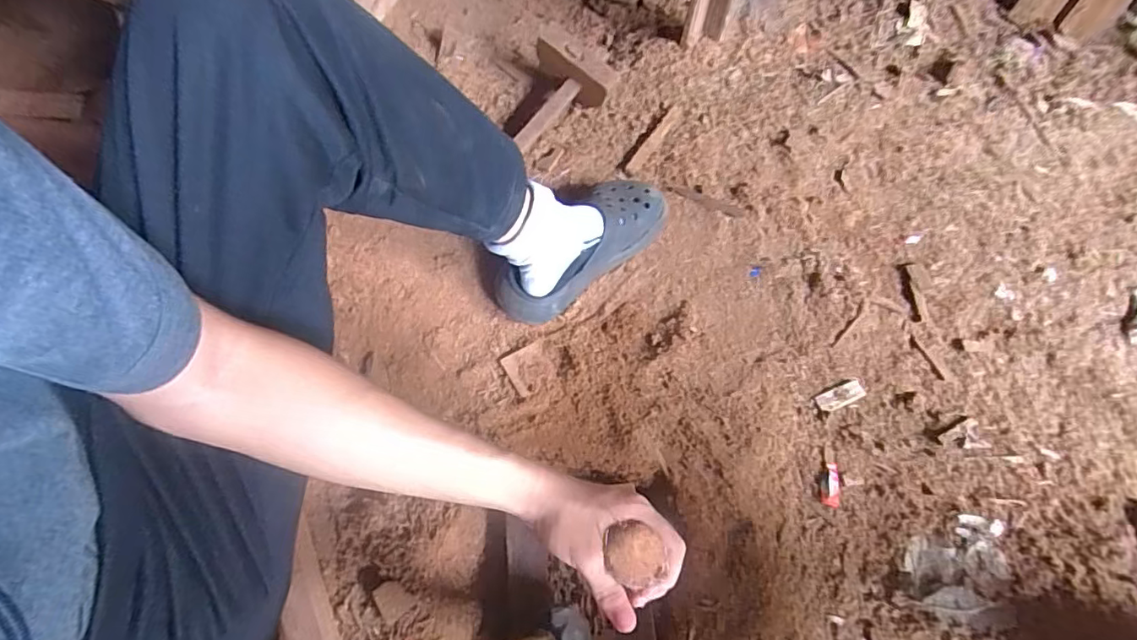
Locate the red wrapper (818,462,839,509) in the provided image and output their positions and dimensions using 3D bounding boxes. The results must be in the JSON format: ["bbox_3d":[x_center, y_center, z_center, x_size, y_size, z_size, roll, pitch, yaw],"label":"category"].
[{"bbox_3d":[0.289,0.182,0.605,0.024,0.006,0.048,10,67,7],"label":"red wrapper"}]

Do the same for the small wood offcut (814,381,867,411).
[{"bbox_3d":[0.328,0.094,0.662,0.062,0.010,0.024,-23,67,-7],"label":"small wood offcut"}]

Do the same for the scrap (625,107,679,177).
[{"bbox_3d":[0.123,-0.265,0.802,0.018,0.011,0.141,33,71,16],"label":"scrap"}]

